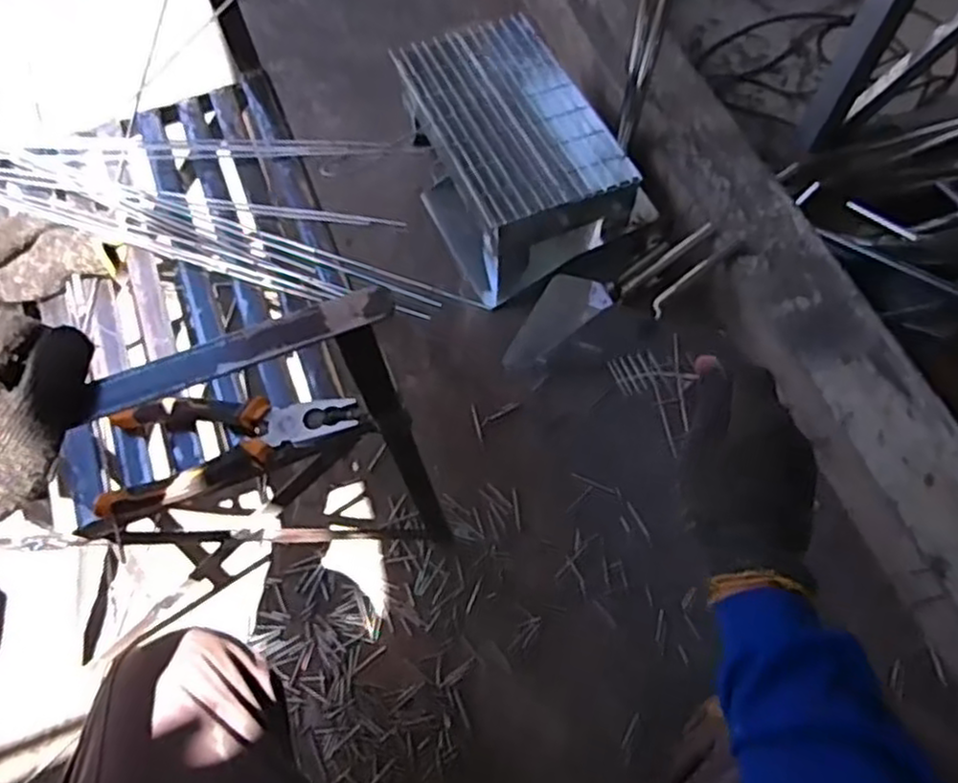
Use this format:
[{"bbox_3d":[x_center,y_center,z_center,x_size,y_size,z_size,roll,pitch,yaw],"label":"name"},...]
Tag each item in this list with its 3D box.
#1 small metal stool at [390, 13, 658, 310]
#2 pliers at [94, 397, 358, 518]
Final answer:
[{"bbox_3d":[0.052,-0.371,1.163,0.254,0.199,0.403,-22,66,-12],"label":"small metal stool"},{"bbox_3d":[-0.188,0.039,0.548,0.185,0.030,0.081,-7,64,-5],"label":"pliers"}]

